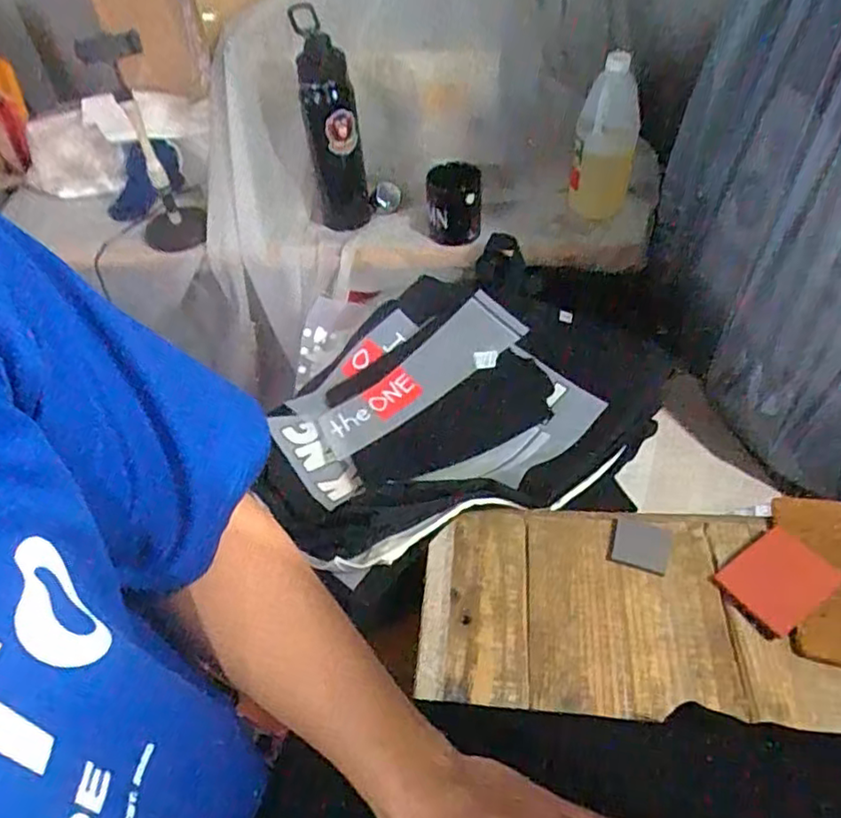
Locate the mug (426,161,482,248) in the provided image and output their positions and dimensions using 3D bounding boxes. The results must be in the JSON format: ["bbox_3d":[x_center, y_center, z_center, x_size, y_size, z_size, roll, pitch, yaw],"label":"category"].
[{"bbox_3d":[0.050,-0.319,0.985,0.078,0.113,0.073,-4,48,0],"label":"mug"}]

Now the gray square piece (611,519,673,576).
[{"bbox_3d":[0.233,0.144,0.676,0.055,0.007,0.055,16,51,17],"label":"gray square piece"}]

